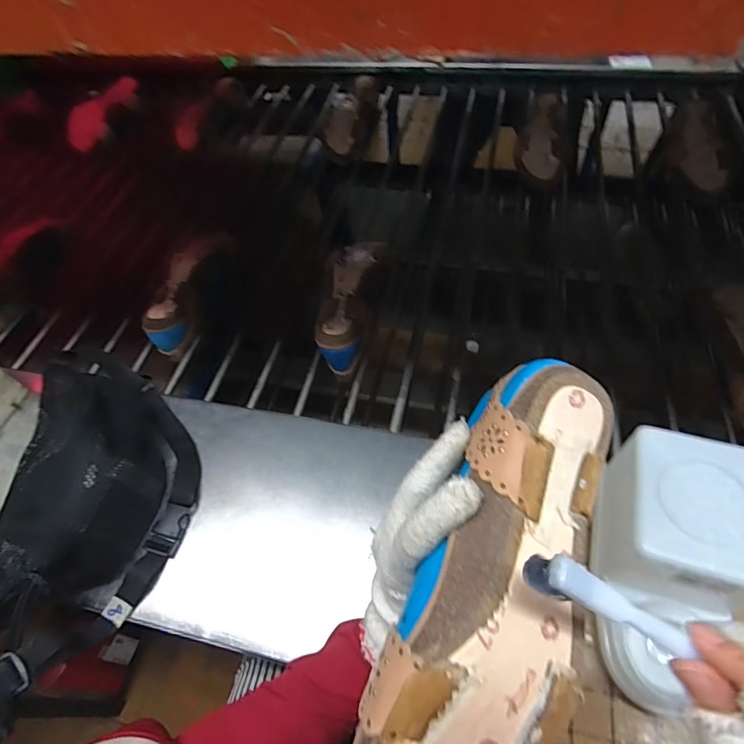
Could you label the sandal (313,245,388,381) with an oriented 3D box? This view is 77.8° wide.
[{"bbox_3d":[-0.031,-0.106,0.662,0.081,0.062,0.236,7,54,10],"label":"sandal"}]

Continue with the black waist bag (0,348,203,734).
[{"bbox_3d":[-0.270,0.122,0.447,0.158,0.094,0.348,-3,53,3],"label":"black waist bag"}]

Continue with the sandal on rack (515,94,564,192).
[{"bbox_3d":[0.320,-0.439,0.859,0.088,0.055,0.225,12,55,14],"label":"sandal on rack"}]

